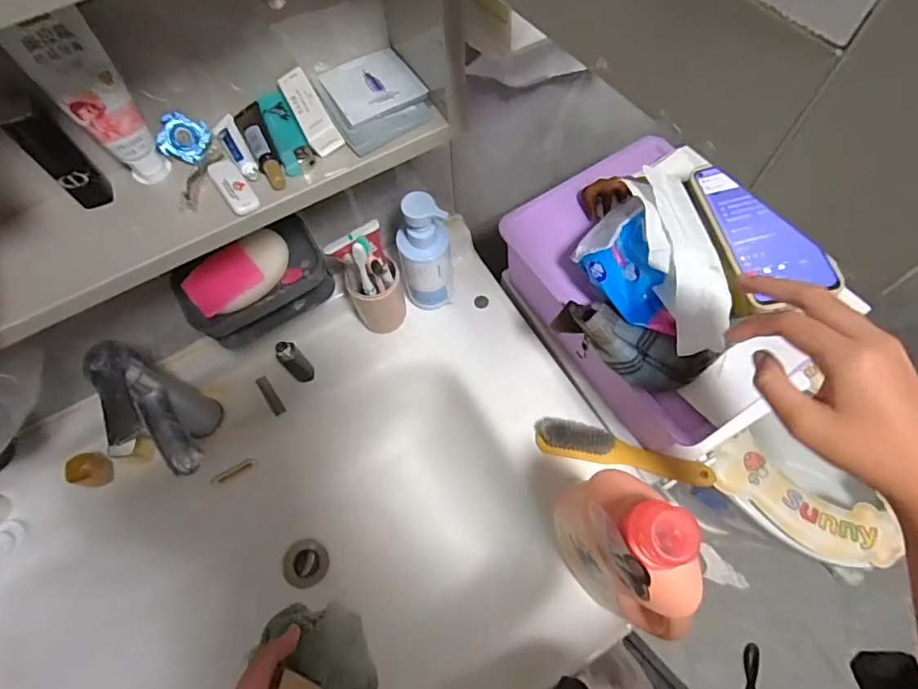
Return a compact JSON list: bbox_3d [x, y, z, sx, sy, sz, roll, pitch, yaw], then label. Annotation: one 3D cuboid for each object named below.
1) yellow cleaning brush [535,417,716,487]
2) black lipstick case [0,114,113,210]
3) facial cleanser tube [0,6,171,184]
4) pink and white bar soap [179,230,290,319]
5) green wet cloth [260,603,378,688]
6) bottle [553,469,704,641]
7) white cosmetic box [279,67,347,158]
[{"bbox_3d":[0.180,0.119,0.559,0.192,0.028,0.033,14,67,8],"label":"yellow cleaning brush"},{"bbox_3d":[-0.255,-0.118,0.333,0.023,0.072,0.017,-42,71,-15],"label":"black lipstick case"},{"bbox_3d":[-0.220,-0.147,0.321,0.020,0.108,0.039,41,73,18],"label":"facial cleanser tube"},{"bbox_3d":[-0.190,-0.062,0.452,0.092,0.020,0.049,-40,70,-14],"label":"pink and white bar soap"},{"bbox_3d":[-0.101,0.274,0.421,0.060,0.082,0.125,-25,67,-9],"label":"green wet cloth"},{"bbox_3d":[0.138,0.177,0.426,0.053,0.239,0.125,-26,67,-9],"label":"bottle"},{"bbox_3d":[-0.109,-0.168,0.374,0.021,0.025,0.067,-28,68,-10],"label":"white cosmetic box"}]

